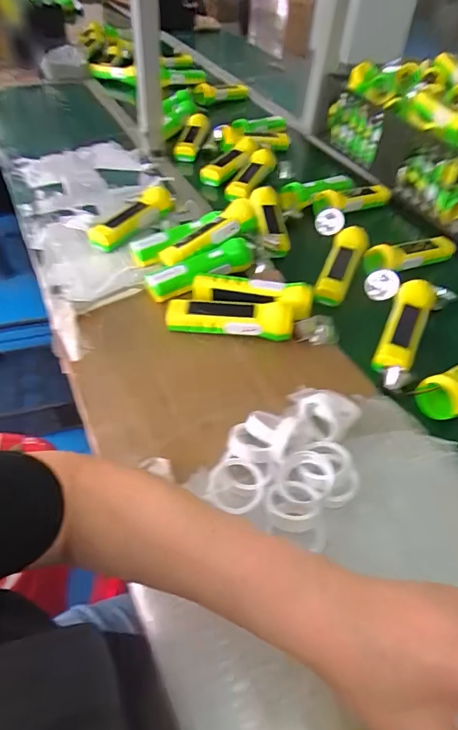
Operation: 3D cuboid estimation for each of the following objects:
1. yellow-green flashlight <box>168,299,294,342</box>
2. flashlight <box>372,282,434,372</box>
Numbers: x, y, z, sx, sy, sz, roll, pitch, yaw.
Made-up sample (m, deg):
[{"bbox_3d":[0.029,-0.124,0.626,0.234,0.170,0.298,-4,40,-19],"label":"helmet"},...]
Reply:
[{"bbox_3d":[0.000,-0.063,0.588,0.169,0.040,0.044,4,51,4],"label":"yellow-green flashlight"},{"bbox_3d":[0.243,-0.057,0.590,0.049,0.035,0.174,23,55,18],"label":"flashlight"}]

